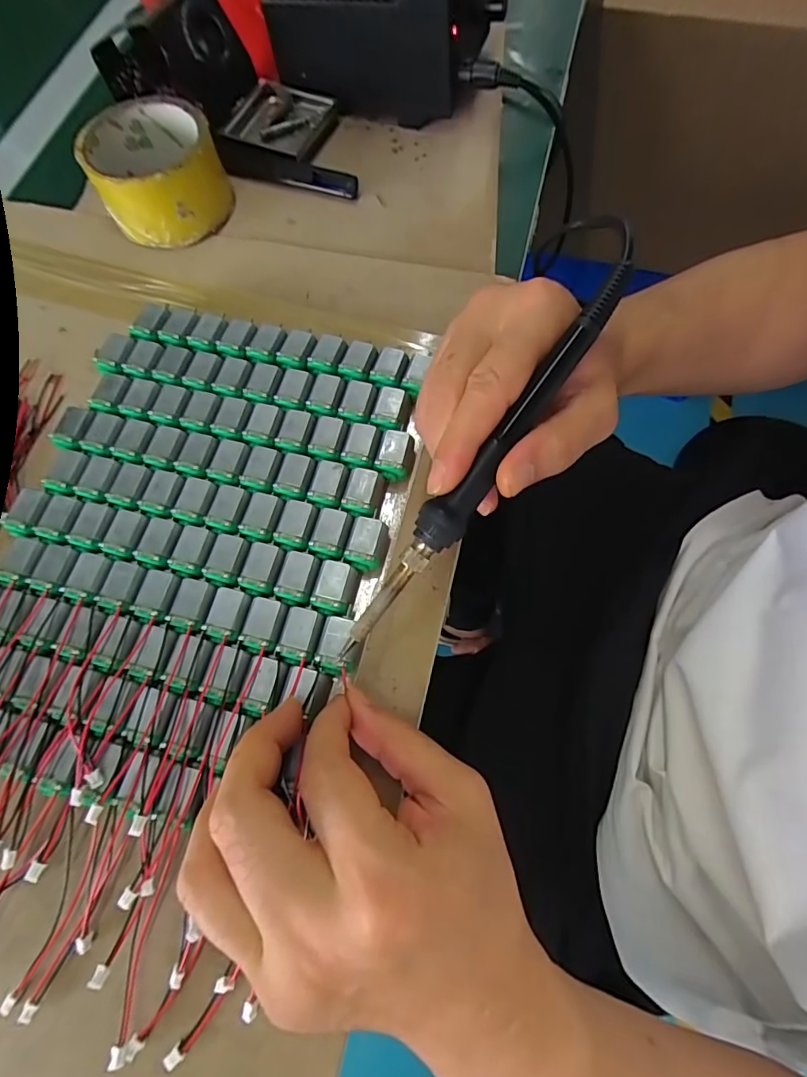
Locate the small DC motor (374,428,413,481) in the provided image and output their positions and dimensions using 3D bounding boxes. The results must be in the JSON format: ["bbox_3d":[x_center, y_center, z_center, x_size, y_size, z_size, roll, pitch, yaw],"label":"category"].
[{"bbox_3d":[-0.005,-0.045,0.280,0.018,0.014,0.028,12,71,5],"label":"small DC motor"}]

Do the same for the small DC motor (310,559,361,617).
[{"bbox_3d":[-0.035,0.025,0.254,0.020,0.010,0.027,13,71,5],"label":"small DC motor"}]

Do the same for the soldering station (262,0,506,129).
[{"bbox_3d":[-0.013,-0.389,0.363,0.152,0.091,0.102,9,70,3],"label":"soldering station"}]

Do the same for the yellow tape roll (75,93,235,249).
[{"bbox_3d":[-0.168,-0.251,0.342,0.084,0.047,0.085,0,70,0],"label":"yellow tape roll"}]

